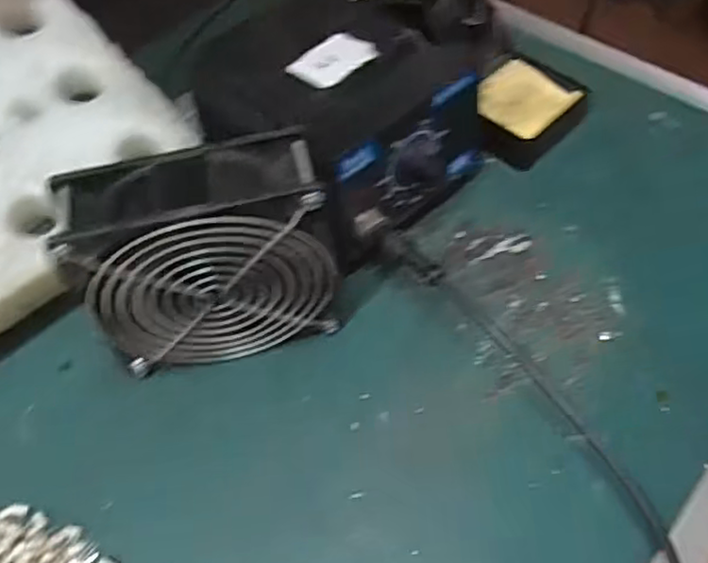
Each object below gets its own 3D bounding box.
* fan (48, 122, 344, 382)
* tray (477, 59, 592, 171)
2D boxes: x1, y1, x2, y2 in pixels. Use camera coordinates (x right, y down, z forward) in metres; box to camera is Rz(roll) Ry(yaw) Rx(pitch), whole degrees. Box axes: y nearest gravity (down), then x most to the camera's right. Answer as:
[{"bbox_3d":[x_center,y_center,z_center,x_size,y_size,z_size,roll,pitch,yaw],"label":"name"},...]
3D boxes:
[{"bbox_3d":[-0.071,-0.009,0.333,0.118,0.115,0.045,-11,56,-6],"label":"fan"},{"bbox_3d":[0.111,-0.116,0.451,0.070,0.021,0.066,-40,64,-23],"label":"tray"}]

